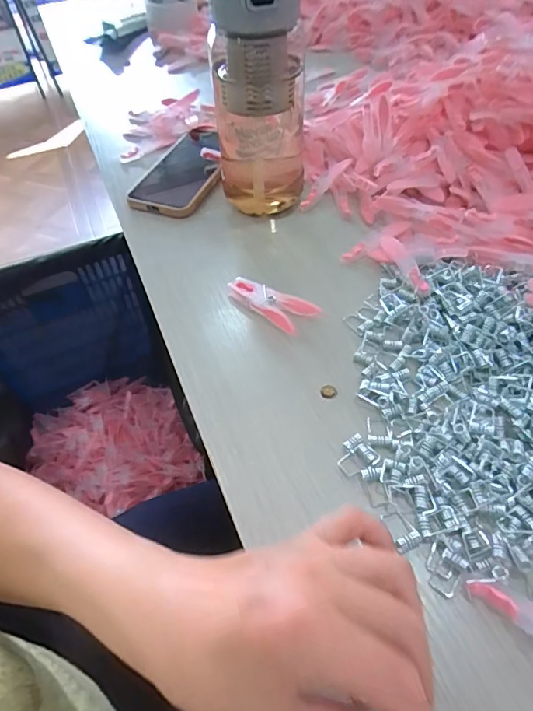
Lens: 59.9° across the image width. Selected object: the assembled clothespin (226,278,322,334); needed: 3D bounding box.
[{"bbox_3d":[0.002,-0.042,0.383,0.081,0.012,0.031,24,56,20],"label":"assembled clothespin"}]

